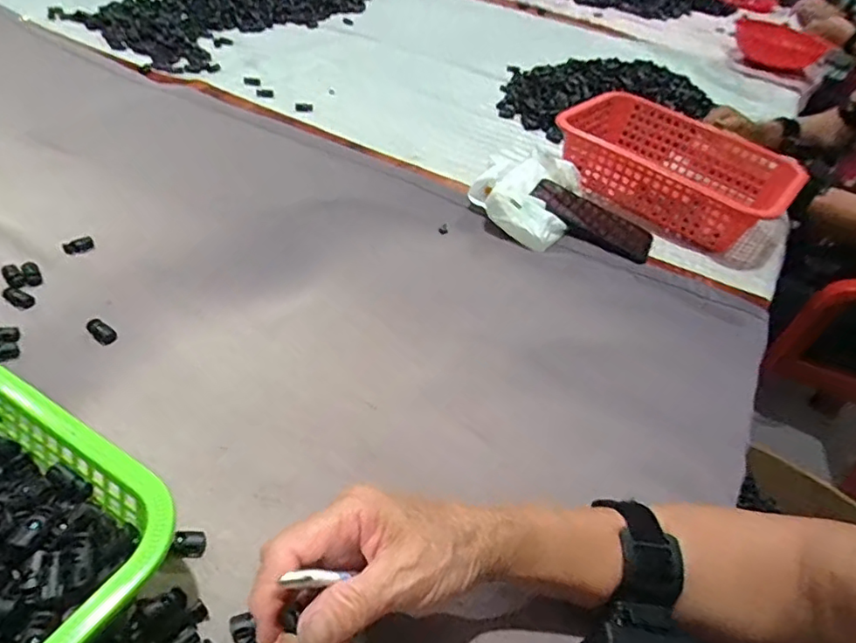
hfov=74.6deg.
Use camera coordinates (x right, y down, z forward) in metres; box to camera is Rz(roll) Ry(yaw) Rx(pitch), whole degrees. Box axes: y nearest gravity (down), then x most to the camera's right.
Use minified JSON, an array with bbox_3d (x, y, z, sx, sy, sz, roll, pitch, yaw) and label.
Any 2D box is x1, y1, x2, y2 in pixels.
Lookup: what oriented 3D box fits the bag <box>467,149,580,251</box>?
[{"bbox_3d":[0.124,-0.171,0.728,0.133,0.046,0.182,19,41,13],"label":"bag"}]

